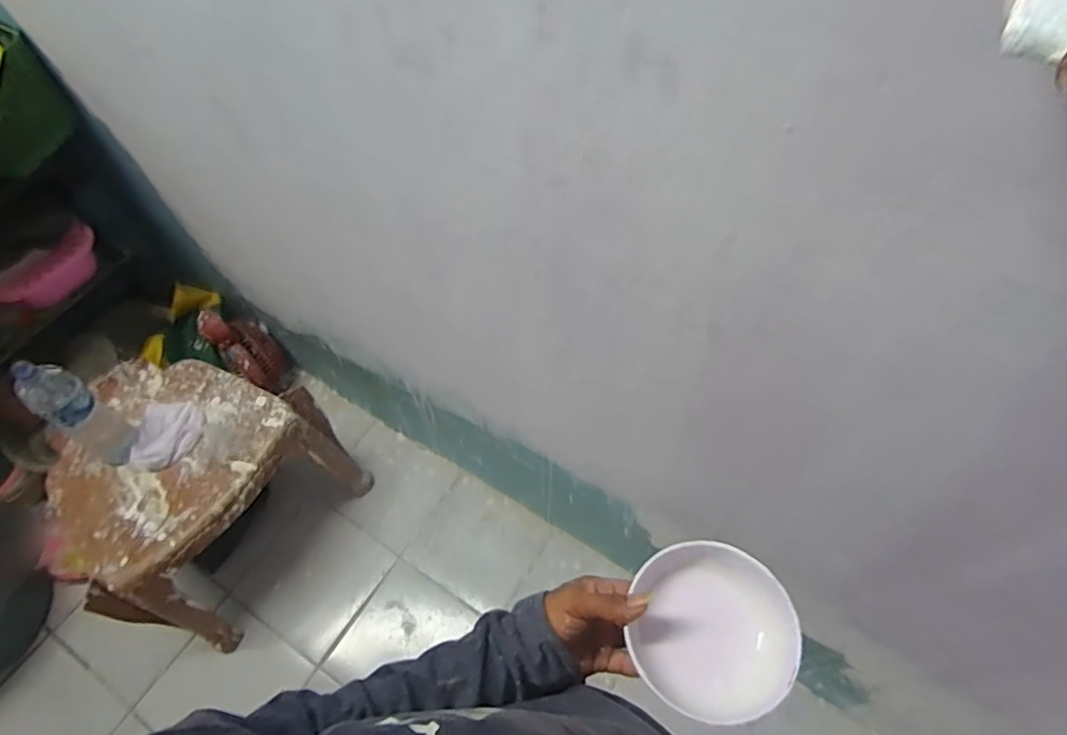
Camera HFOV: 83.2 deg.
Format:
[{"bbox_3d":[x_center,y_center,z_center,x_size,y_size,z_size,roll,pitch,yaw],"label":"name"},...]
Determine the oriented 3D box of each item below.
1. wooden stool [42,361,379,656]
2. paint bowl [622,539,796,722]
[{"bbox_3d":[-0.743,0.253,1.363,0.448,0.431,0.517,32,66,16],"label":"wooden stool"},{"bbox_3d":[0.154,0.224,0.522,0.126,0.053,0.143,15,62,8],"label":"paint bowl"}]

